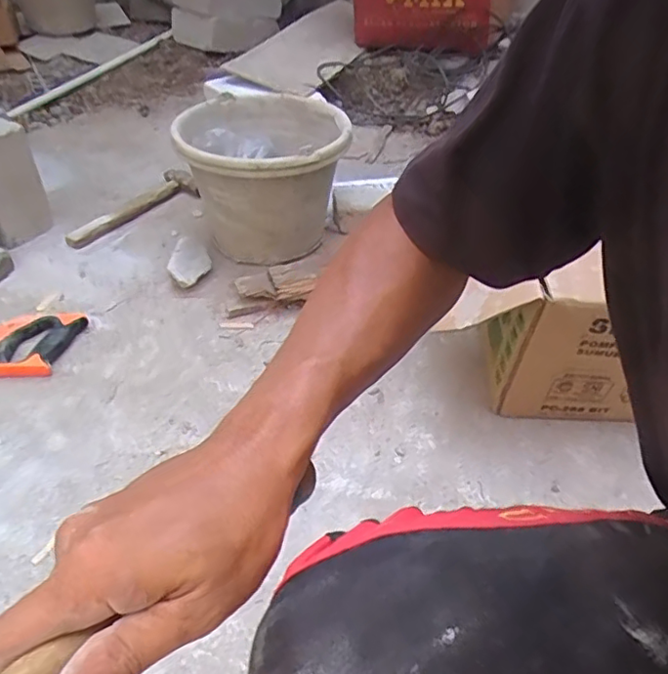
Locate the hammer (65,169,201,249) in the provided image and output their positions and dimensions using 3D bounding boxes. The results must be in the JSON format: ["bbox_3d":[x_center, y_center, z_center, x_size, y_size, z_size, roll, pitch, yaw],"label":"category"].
[{"bbox_3d":[-0.384,-0.251,1.168,0.101,0.038,0.297,23,46,23],"label":"hammer"}]

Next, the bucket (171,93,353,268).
[{"bbox_3d":[-0.114,-0.269,1.055,0.275,0.220,0.280,1,41,-1],"label":"bucket"}]

